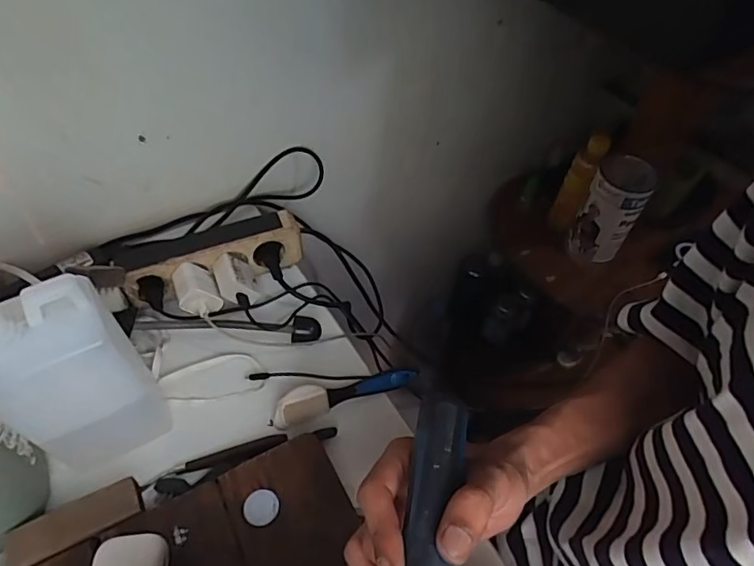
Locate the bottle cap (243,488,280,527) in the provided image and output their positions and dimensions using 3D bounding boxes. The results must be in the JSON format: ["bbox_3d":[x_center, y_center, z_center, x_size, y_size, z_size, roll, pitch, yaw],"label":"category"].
[{"bbox_3d":[-0.091,0.176,0.410,0.027,0.004,0.027,1,50,-1],"label":"bottle cap"}]

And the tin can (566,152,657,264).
[{"bbox_3d":[0.372,-0.113,0.835,0.083,0.156,0.077,30,55,21],"label":"tin can"}]

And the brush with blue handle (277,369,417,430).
[{"bbox_3d":[-0.030,0.104,0.507,0.141,0.025,0.025,-16,53,-15],"label":"brush with blue handle"}]

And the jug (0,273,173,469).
[{"bbox_3d":[-0.234,0.072,0.403,0.090,0.203,0.067,-29,57,-24],"label":"jug"}]

